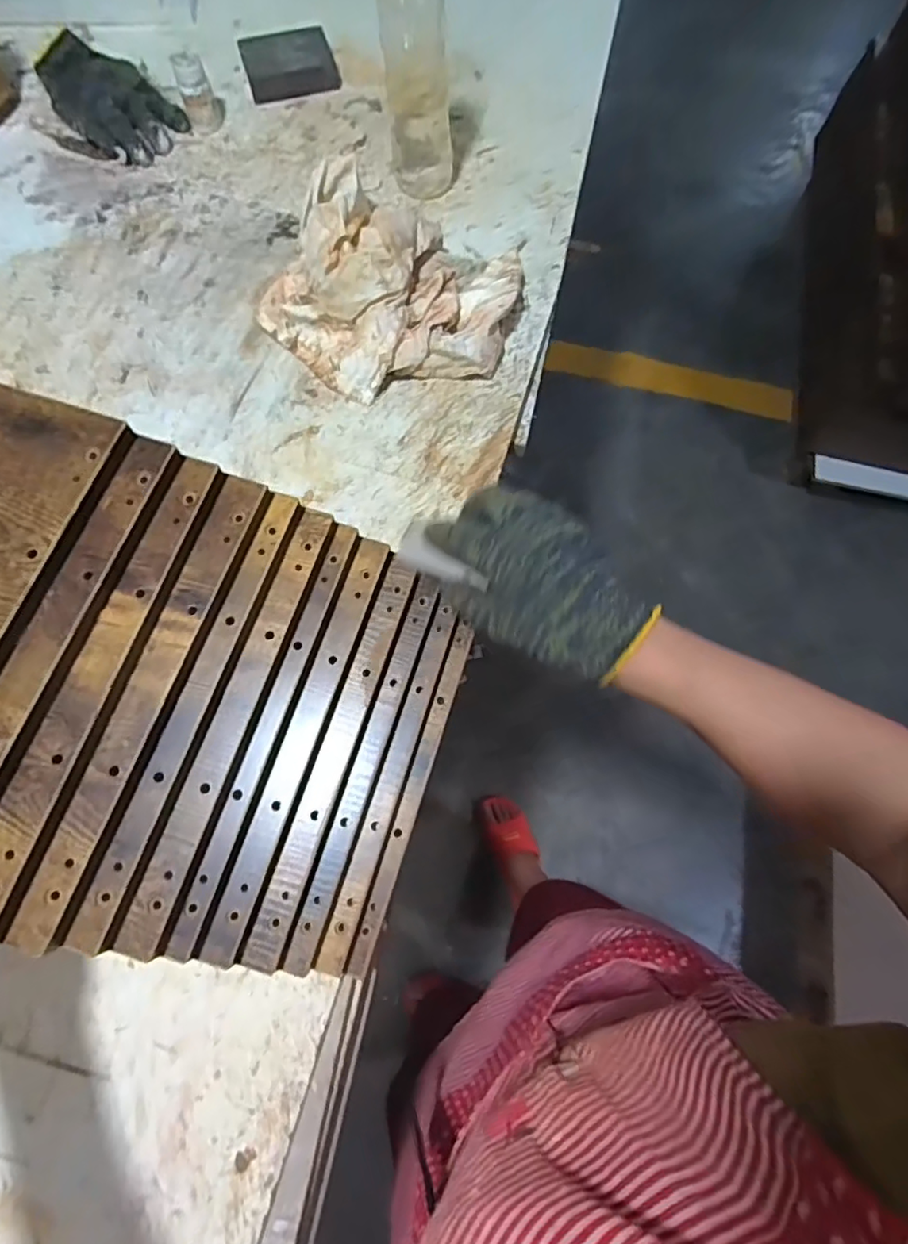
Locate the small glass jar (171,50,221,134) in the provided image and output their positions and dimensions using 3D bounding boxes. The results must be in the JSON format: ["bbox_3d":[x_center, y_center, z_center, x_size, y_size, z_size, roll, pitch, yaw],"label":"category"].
[{"bbox_3d":[-0.269,-0.552,0.600,0.032,0.059,0.030,1,72,-2],"label":"small glass jar"}]

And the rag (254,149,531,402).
[{"bbox_3d":[-0.053,-0.310,0.531,0.221,0.062,0.233,16,72,3],"label":"rag"}]

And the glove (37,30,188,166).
[{"bbox_3d":[-0.384,-0.569,0.621,0.185,0.033,0.089,36,74,9],"label":"glove"}]

